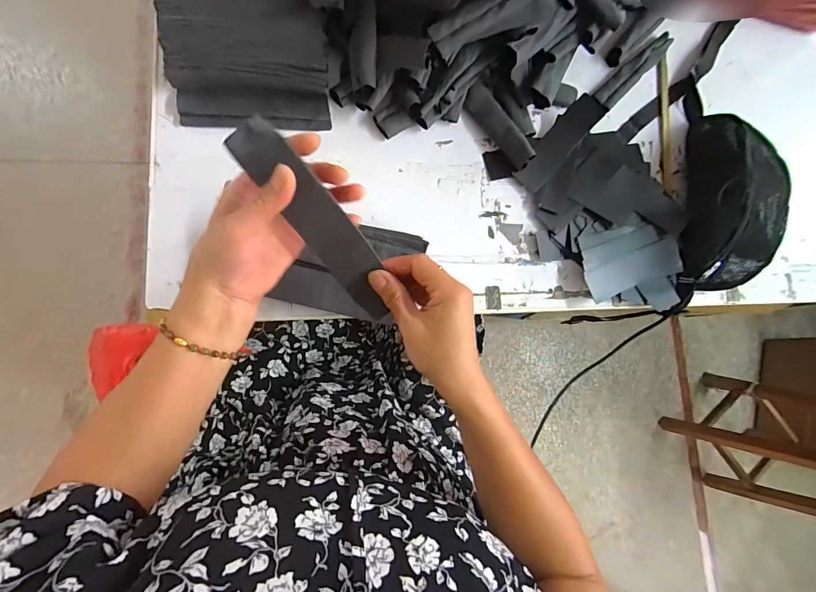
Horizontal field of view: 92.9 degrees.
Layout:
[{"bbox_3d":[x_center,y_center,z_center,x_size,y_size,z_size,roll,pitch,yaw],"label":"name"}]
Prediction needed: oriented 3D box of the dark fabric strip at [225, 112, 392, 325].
[{"bbox_3d":[-0.068,-0.056,0.315,0.038,0.026,0.177,-40,119,-9],"label":"dark fabric strip"}]

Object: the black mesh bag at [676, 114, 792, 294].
[{"bbox_3d":[0.476,-0.136,0.568,0.136,0.101,0.276,16,81,-7],"label":"black mesh bag"}]

